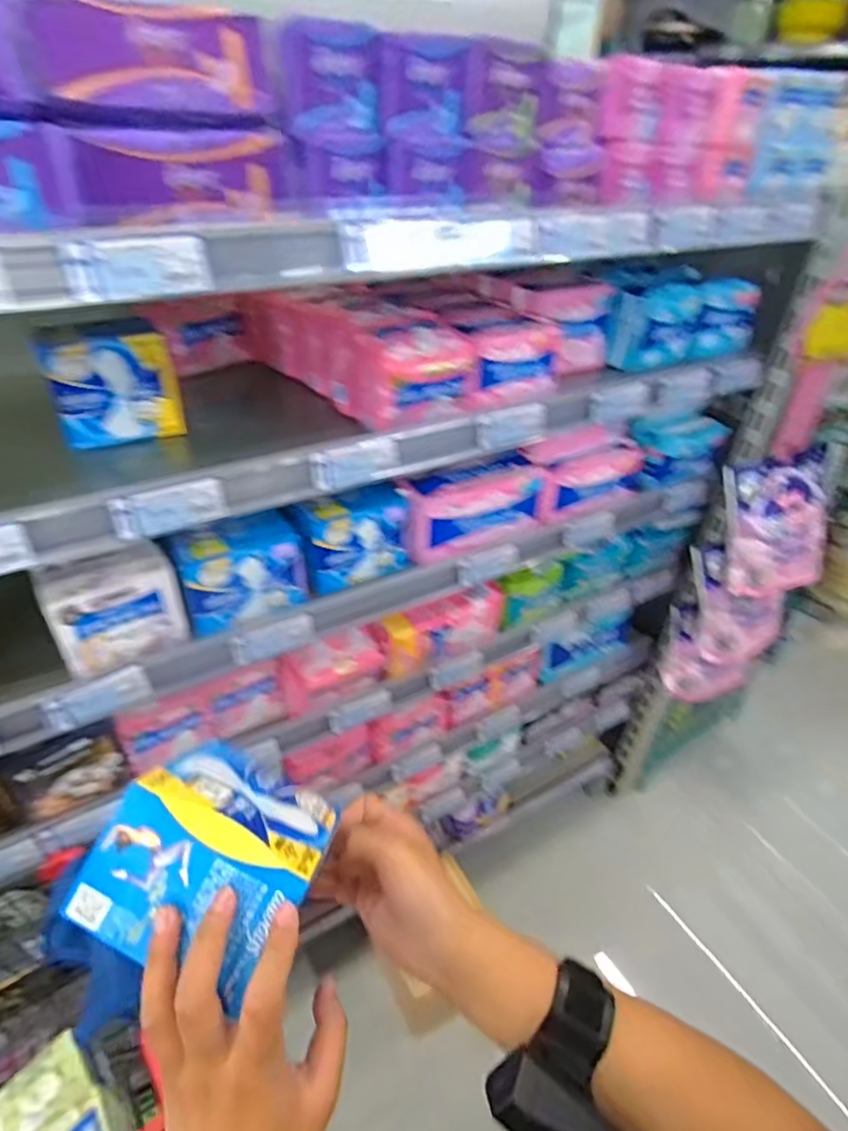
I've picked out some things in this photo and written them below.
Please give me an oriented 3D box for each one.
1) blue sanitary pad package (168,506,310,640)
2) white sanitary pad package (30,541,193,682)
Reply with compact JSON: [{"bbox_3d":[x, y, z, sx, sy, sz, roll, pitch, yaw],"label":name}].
[{"bbox_3d":[-0.206,0.002,0.686,0.132,0.096,0.072,-16,42,-22],"label":"blue sanitary pad package"},{"bbox_3d":[-0.326,0.040,0.635,0.117,0.102,0.082,-23,45,-28],"label":"white sanitary pad package"}]

